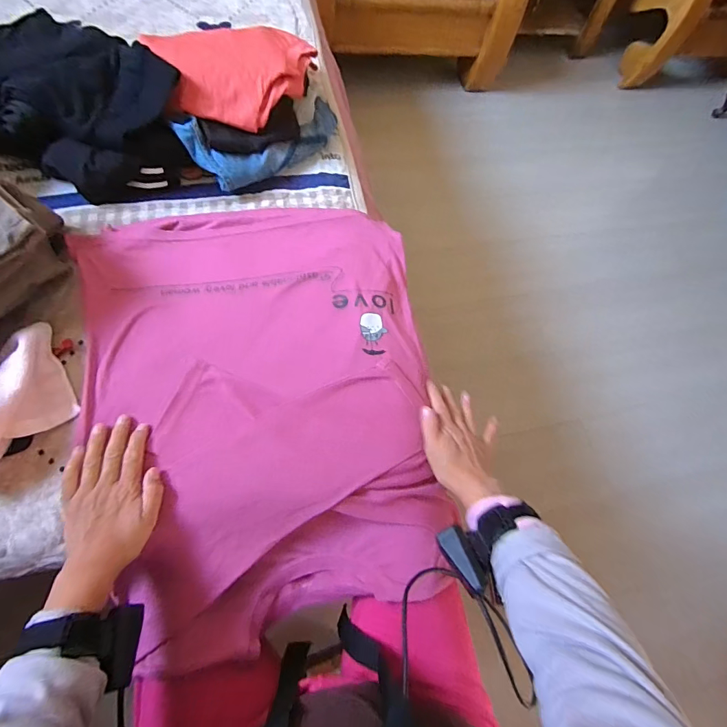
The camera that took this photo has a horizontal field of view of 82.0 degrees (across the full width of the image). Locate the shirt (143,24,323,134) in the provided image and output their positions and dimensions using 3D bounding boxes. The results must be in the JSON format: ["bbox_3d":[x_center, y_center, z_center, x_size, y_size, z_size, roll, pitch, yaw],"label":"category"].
[{"bbox_3d":[-0.175,-0.454,0.651,0.266,0.059,0.156,-30,73,-20],"label":"shirt"}]

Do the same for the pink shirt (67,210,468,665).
[{"bbox_3d":[-0.117,0.039,0.561,0.435,0.114,0.556,-14,68,-8],"label":"pink shirt"}]

